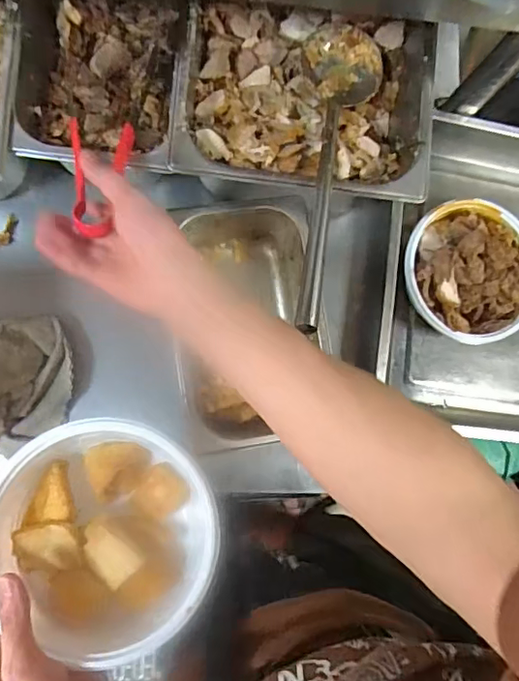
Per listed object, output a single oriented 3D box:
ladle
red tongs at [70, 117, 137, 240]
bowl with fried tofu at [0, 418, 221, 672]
[{"bbox_3d":[0.076,-0.171,0.538,0.081,0.041,0.375,10,63,-6],"label":"ladle"},{"bbox_3d":[-0.140,-0.151,0.490,0.064,0.017,0.109,6,82,-46],"label":"red tongs"},{"bbox_3d":[-0.119,0.144,0.416,0.165,0.066,0.158,1,85,-7],"label":"bowl with fried tofu"}]

